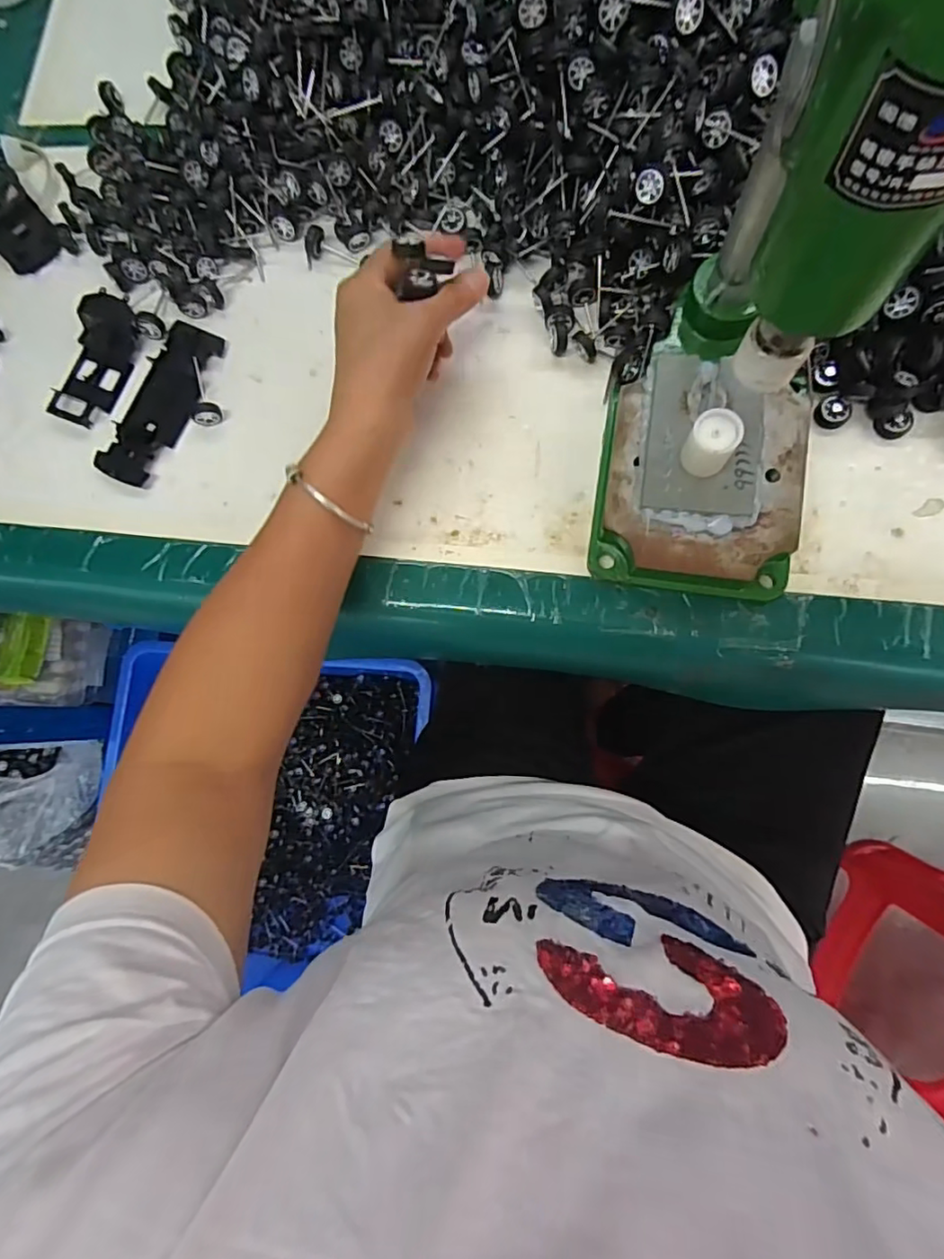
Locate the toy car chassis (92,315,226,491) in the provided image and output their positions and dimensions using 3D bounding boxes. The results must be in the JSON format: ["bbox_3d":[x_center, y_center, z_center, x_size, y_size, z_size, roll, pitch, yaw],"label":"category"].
[{"bbox_3d":[-0.225,-0.164,0.421,0.051,0.010,0.124,27,86,10],"label":"toy car chassis"}]

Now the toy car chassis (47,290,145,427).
[{"bbox_3d":[-0.279,-0.198,0.429,0.046,0.013,0.094,21,89,9],"label":"toy car chassis"}]

